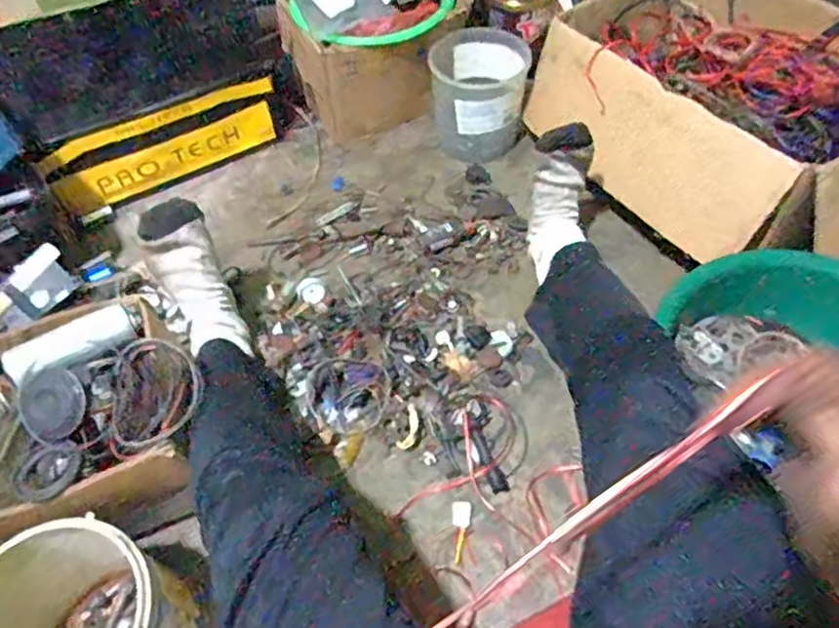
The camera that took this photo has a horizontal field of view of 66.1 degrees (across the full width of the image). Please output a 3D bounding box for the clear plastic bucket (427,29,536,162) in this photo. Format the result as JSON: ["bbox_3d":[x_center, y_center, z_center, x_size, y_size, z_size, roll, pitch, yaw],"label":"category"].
[{"bbox_3d":[0.105,-0.383,1.130,0.160,0.158,0.160,-1,54,2],"label":"clear plastic bucket"}]

